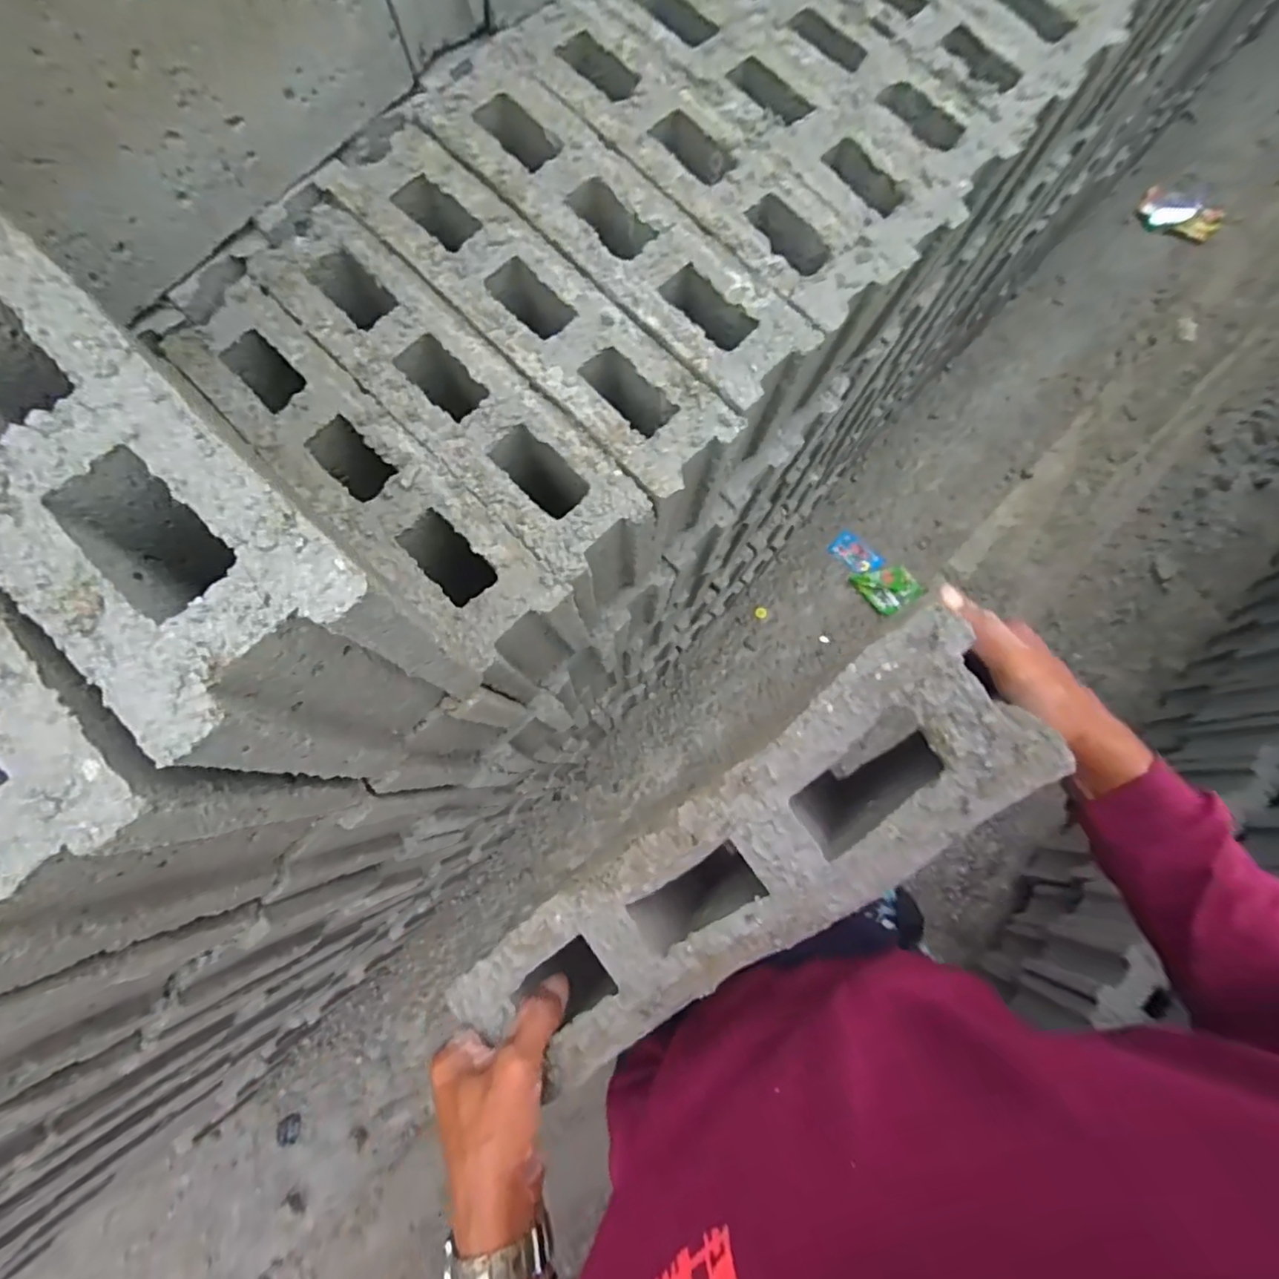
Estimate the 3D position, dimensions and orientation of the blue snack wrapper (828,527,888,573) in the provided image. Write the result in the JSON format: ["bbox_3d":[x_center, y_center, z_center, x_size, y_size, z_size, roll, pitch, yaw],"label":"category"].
[{"bbox_3d":[0.545,-0.213,1.493,0.130,0.010,0.079,40,77,13],"label":"blue snack wrapper"}]

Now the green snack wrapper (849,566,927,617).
[{"bbox_3d":[0.614,-0.133,1.468,0.131,0.016,0.126,-31,74,-8],"label":"green snack wrapper"}]

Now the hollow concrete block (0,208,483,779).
[{"bbox_3d":[-0.273,-0.085,0.345,0.378,0.199,0.102,40,77,13],"label":"hollow concrete block"}]

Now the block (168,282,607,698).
[{"bbox_3d":[-0.210,-0.103,0.556,0.374,0.216,0.097,42,78,13],"label":"block"}]

